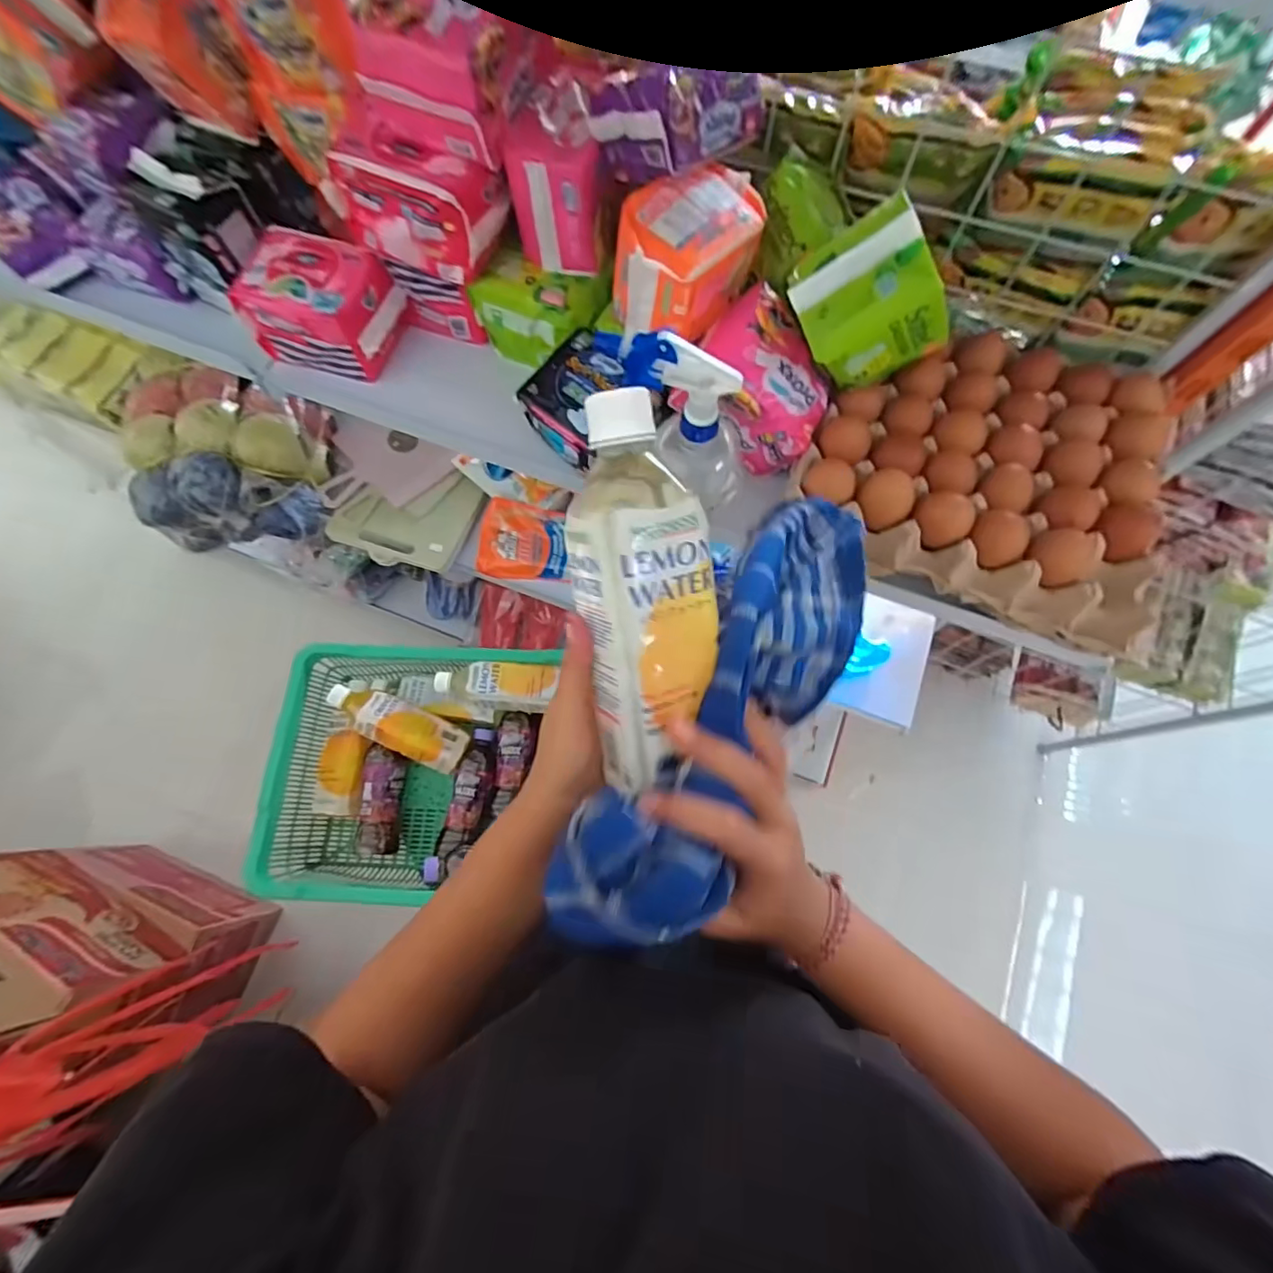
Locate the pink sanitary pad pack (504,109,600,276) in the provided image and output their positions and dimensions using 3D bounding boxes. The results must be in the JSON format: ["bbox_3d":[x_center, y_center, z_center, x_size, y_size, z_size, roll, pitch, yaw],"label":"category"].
[{"bbox_3d":[-0.070,-0.379,0.487,0.071,0.095,0.062,-7,72,-2],"label":"pink sanitary pad pack"}]

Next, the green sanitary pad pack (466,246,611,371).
[{"bbox_3d":[-0.092,-0.318,0.556,0.118,0.075,0.064,24,74,8],"label":"green sanitary pad pack"}]

